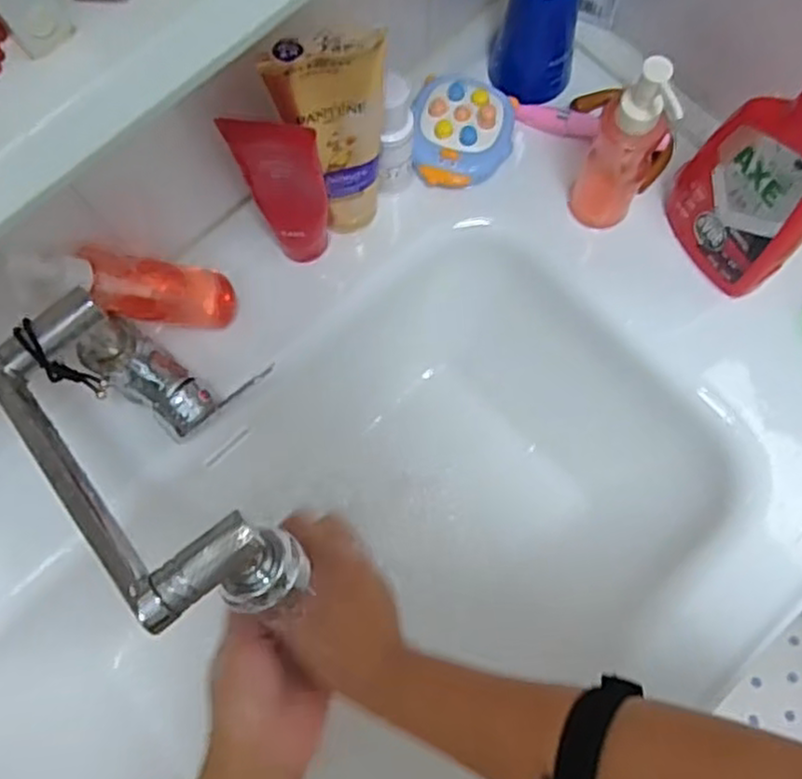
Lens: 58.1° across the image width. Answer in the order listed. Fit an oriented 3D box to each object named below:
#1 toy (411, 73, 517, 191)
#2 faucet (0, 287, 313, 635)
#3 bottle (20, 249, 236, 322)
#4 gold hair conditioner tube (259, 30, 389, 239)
[{"bbox_3d":[0.051,-0.209,0.579,0.080,0.030,0.083,-1,76,0],"label":"toy"},{"bbox_3d":[-0.144,0.043,0.427,0.089,0.126,0.215,-35,59,-8],"label":"faucet"},{"bbox_3d":[-0.188,-0.069,0.500,0.034,0.163,0.039,-23,72,37],"label":"bottle"},{"bbox_3d":[-0.042,-0.162,0.476,0.068,0.175,0.033,-6,76,-1],"label":"gold hair conditioner tube"}]

